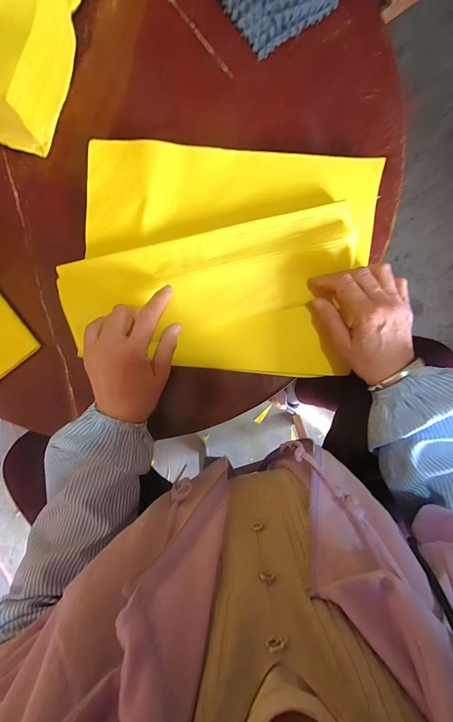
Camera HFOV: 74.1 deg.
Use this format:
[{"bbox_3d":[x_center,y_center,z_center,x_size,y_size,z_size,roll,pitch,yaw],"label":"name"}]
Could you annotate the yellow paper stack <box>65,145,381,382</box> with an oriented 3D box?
[{"bbox_3d":[-0.006,-0.125,0.366,0.348,0.027,0.265,6,95,-1],"label":"yellow paper stack"}]

